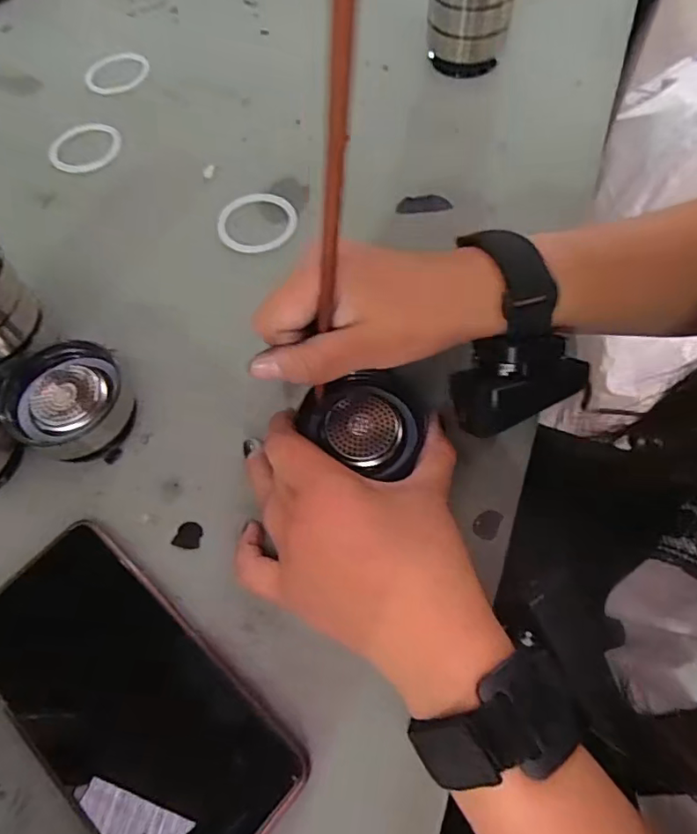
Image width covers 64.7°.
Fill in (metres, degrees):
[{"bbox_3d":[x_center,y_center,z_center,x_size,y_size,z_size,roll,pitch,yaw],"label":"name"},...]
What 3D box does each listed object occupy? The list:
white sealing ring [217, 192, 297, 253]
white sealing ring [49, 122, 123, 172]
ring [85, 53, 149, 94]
[{"bbox_3d":[-0.064,-0.138,0.382,0.055,0.004,0.054,-1,63,1],"label":"white sealing ring"},{"bbox_3d":[-0.208,-0.214,0.436,0.057,0.004,0.048,-26,77,-17],"label":"white sealing ring"},{"bbox_3d":[-0.198,-0.298,0.474,0.055,0.007,0.049,6,68,8],"label":"ring"}]

